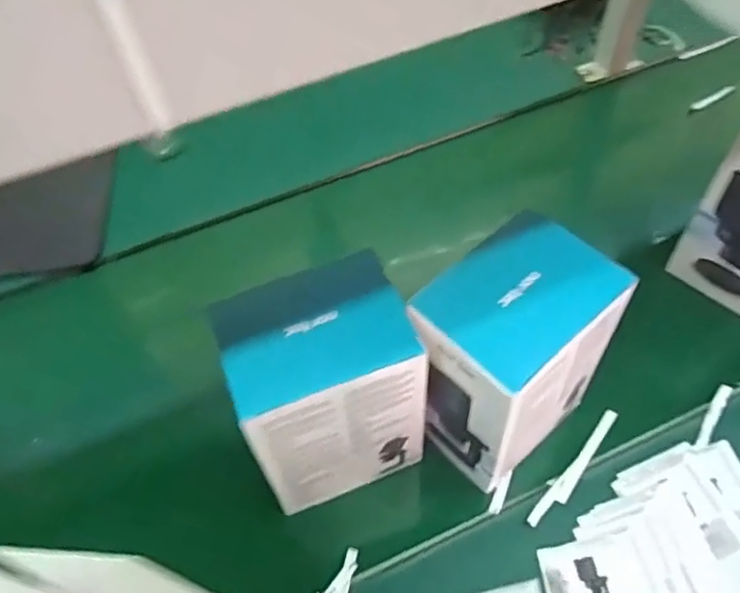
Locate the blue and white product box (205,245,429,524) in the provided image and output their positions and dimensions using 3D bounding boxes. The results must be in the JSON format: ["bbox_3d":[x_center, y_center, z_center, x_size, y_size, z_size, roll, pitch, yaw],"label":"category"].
[{"bbox_3d":[-0.037,0.089,0.586,0.152,0.221,0.109,-19,58,-11],"label":"blue and white product box"}]

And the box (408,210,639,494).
[{"bbox_3d":[0.128,0.062,0.592,0.155,0.225,0.118,-36,63,-21],"label":"box"}]

